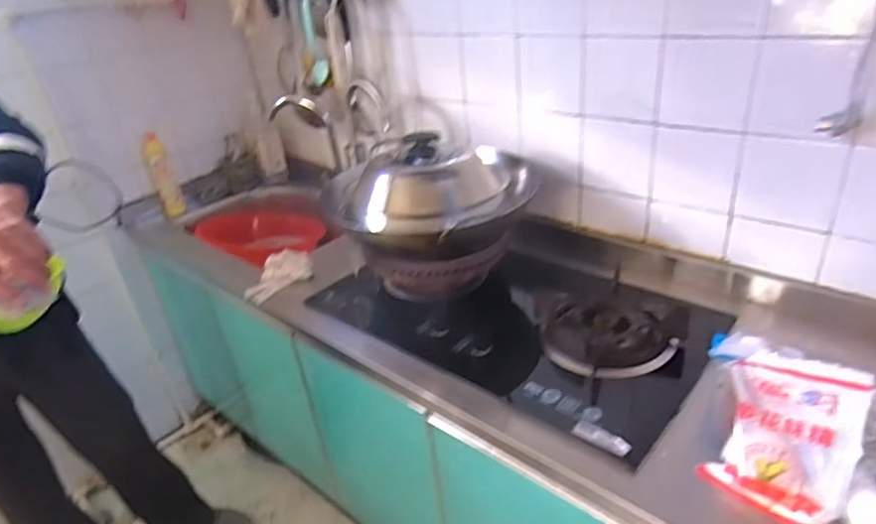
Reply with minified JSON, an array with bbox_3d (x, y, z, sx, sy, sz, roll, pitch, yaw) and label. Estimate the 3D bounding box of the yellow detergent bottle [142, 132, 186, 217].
[{"bbox_3d":[-0.860,-0.273,1.763,0.073,0.255,0.056,-19,31,-22],"label":"yellow detergent bottle"}]

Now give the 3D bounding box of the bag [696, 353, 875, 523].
[{"bbox_3d":[0.432,0.217,0.701,0.154,0.079,0.205,19,73,40],"label":"bag"}]

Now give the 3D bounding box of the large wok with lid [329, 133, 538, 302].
[{"bbox_3d":[-0.014,-0.116,1.206,0.381,0.246,0.336,-22,33,-26],"label":"large wok with lid"}]

